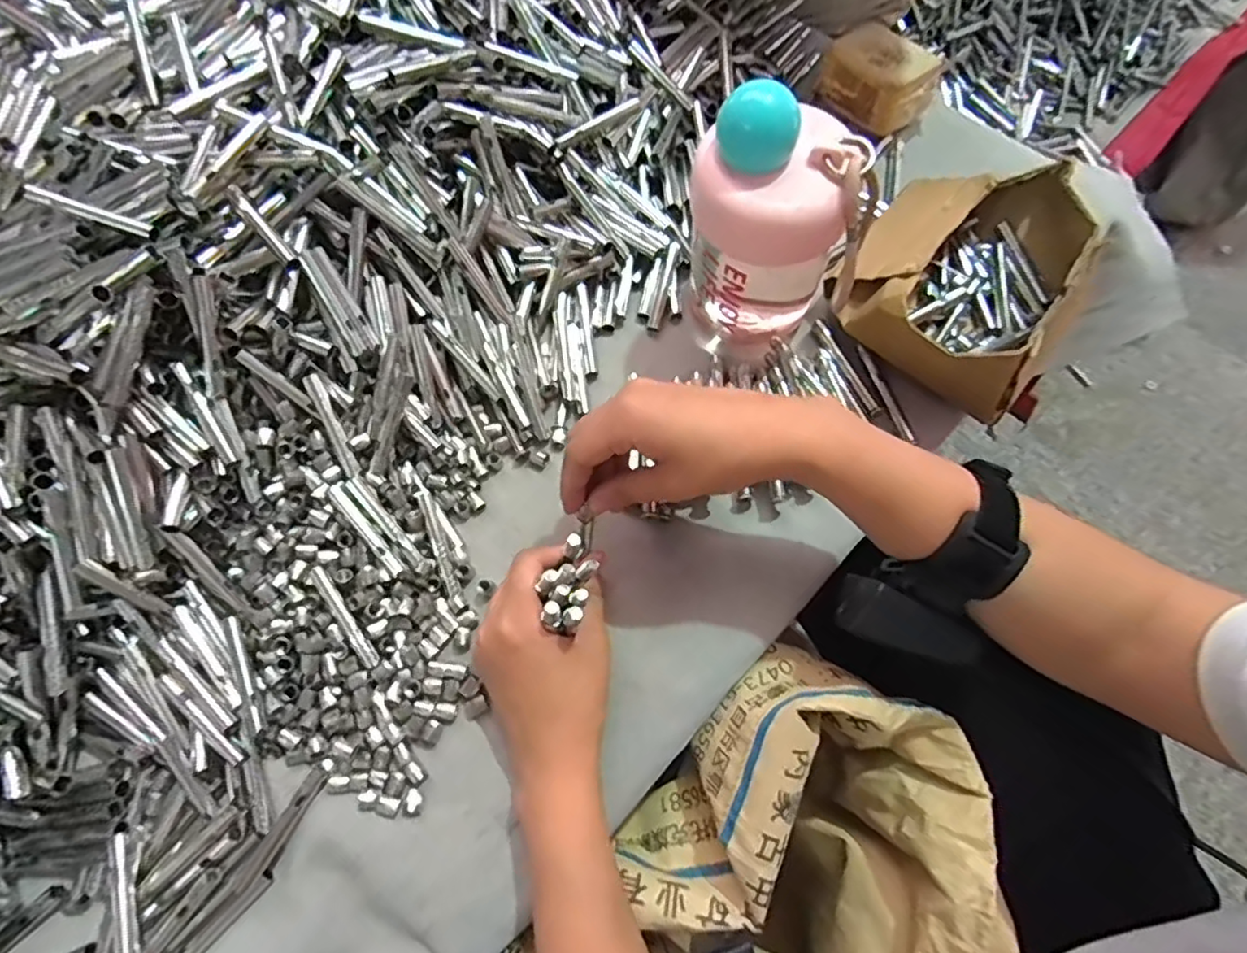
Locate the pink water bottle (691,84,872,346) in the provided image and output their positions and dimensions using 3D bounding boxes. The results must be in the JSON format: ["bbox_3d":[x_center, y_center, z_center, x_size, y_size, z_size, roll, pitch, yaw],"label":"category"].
[{"bbox_3d":[0.089,-0.147,0.371,0.101,0.133,0.079,-12,69,-4],"label":"pink water bottle"}]

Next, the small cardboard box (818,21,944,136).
[{"bbox_3d":[0.203,-0.316,0.494,0.058,0.039,0.086,-40,73,-14],"label":"small cardboard box"}]

